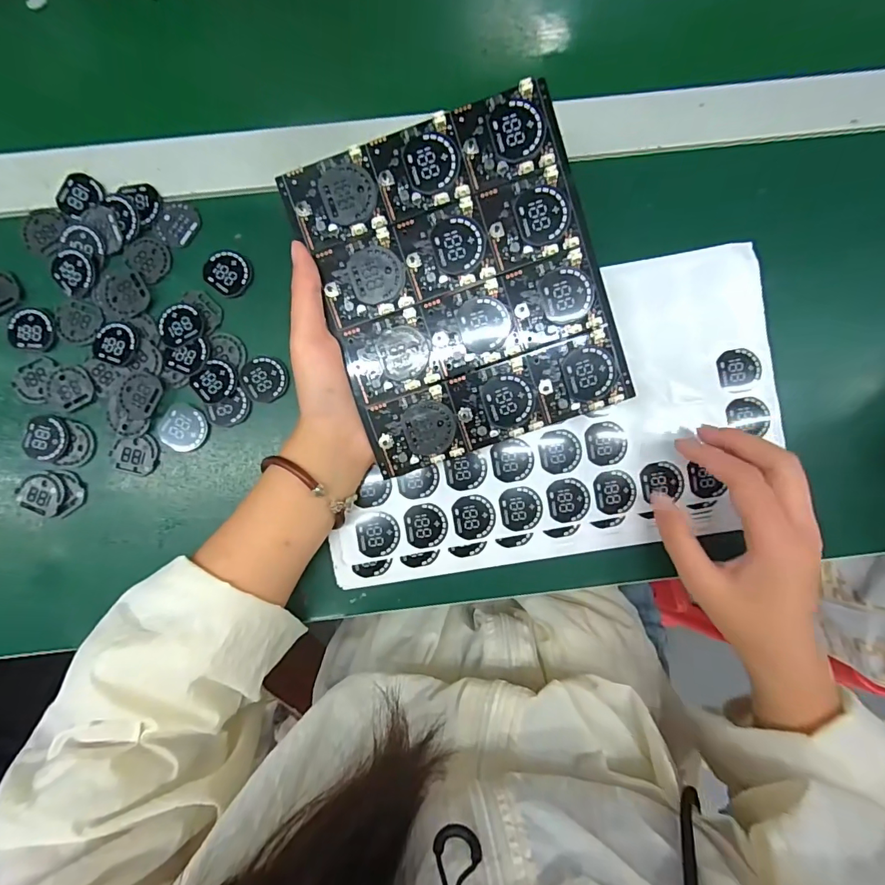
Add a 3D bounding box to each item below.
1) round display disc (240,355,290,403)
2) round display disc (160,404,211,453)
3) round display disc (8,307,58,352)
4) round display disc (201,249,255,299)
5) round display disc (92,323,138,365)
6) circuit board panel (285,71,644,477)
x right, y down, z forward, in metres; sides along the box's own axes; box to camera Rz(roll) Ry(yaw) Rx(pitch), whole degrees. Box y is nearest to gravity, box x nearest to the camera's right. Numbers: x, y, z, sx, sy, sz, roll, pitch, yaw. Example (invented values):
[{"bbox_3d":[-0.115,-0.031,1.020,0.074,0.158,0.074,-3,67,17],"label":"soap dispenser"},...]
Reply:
[{"bbox_3d":[-0.121,-0.044,0.310,0.030,0.004,0.031,0,90,-1],"label":"round display disc"},{"bbox_3d":[-0.175,-0.009,0.308,0.030,0.004,0.030,0,90,-1],"label":"round display disc"},{"bbox_3d":[-0.277,-0.076,0.306,0.029,0.004,0.028,0,90,-1],"label":"round display disc"},{"bbox_3d":[-0.147,-0.117,0.311,0.032,0.004,0.028,35,89,-1],"label":"round display disc"},{"bbox_3d":[-0.222,-0.067,0.307,0.029,0.004,0.027,0,90,-1],"label":"round display disc"},{"bbox_3d":[0.012,-0.089,0.264,0.153,0.004,0.180,-19,96,3],"label":"circuit board panel"}]

